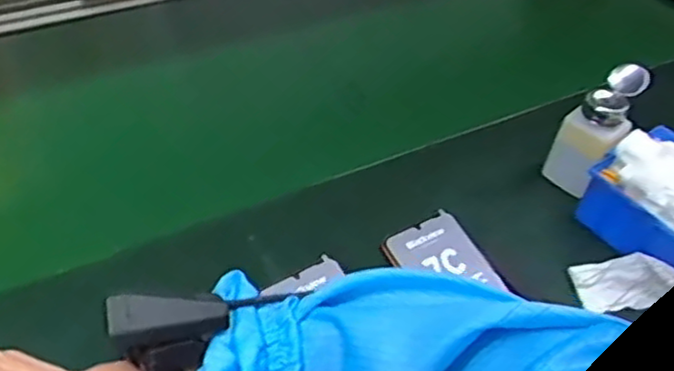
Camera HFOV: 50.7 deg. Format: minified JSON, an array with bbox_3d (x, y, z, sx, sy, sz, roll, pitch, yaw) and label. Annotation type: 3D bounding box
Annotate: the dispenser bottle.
[{"bbox_3d":[0.246,-0.052,0.683,0.059,0.133,0.049,27,40,22],"label":"dispenser bottle"}]

